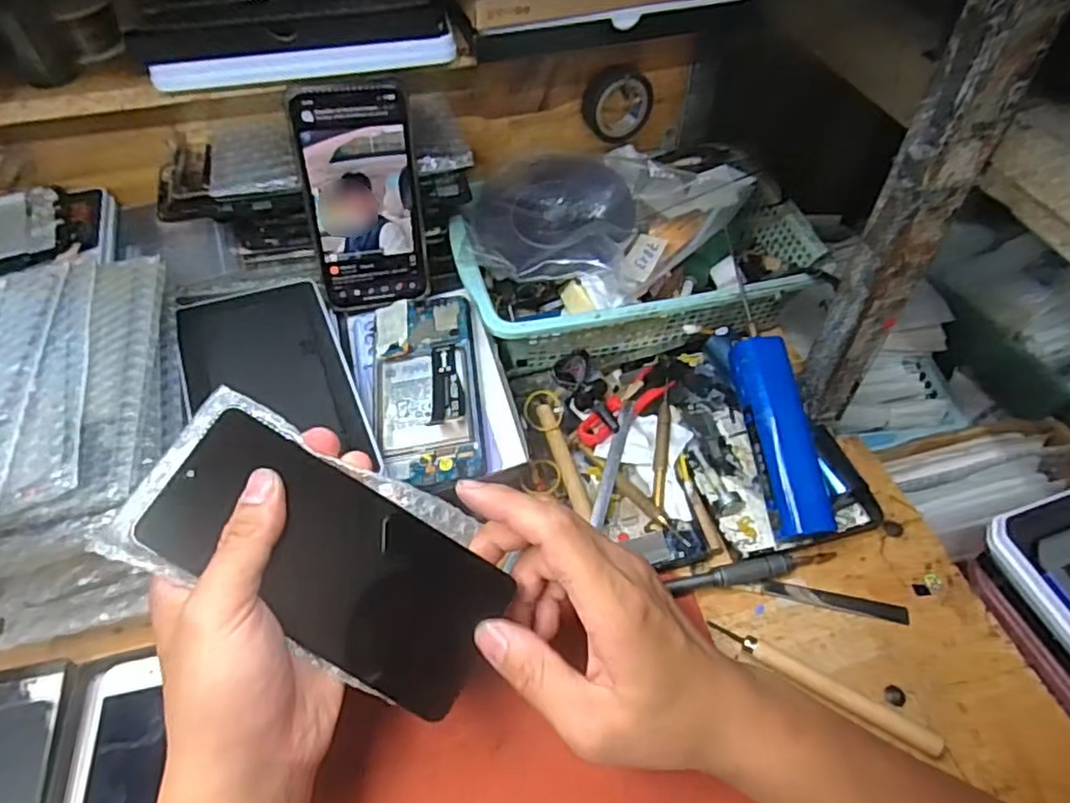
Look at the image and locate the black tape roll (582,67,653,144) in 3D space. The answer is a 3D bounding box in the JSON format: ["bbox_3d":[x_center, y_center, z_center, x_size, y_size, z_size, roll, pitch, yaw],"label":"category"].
[{"bbox_3d":[0.068,-0.244,0.542,0.051,0.055,0.029,-19,54,-15],"label":"black tape roll"}]

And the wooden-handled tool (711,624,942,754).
[{"bbox_3d":[0.161,0.159,0.373,0.127,0.010,0.012,25,56,19],"label":"wooden-handled tool"}]

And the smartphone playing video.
[{"bbox_3d":[-0.117,-0.136,0.454,0.073,0.151,0.006,-10,34,-15],"label":"smartphone playing video"}]

